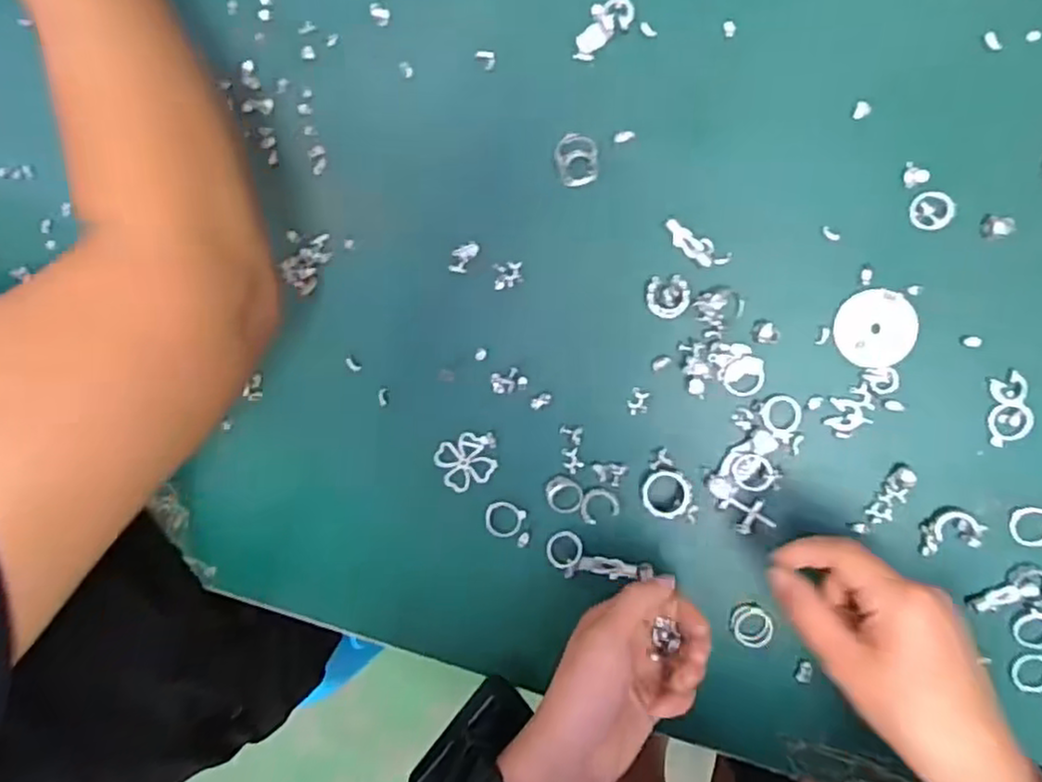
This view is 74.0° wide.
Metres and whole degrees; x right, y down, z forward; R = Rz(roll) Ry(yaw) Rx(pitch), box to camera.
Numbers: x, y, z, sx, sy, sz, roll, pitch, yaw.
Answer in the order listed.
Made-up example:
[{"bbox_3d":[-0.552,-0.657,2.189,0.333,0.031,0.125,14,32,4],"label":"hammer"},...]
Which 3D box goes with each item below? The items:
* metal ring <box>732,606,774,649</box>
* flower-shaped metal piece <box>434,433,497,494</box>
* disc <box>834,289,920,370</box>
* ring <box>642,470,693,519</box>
[{"bbox_3d":[0.136,0.140,0.406,0.022,0.004,0.024,1,96,8],"label":"metal ring"},{"bbox_3d":[-0.034,0.044,0.425,0.034,0.004,0.032,-24,92,10],"label":"flower-shaped metal piece"},{"bbox_3d":[0.199,-0.035,0.387,0.043,0.004,0.043,1,96,8],"label":"disc"},{"bbox_3d":[0.085,0.061,0.404,0.028,0.008,0.027,1,96,8],"label":"ring"}]

